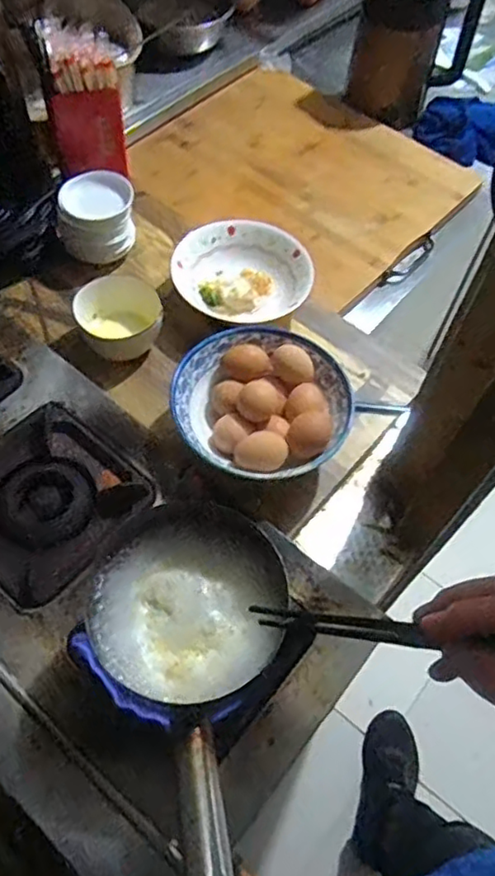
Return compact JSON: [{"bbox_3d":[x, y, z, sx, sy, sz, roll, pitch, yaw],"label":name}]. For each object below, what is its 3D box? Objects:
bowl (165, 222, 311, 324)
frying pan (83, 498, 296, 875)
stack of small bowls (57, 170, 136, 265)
[{"bbox_3d":[-0.007,-0.206,0.803,0.174,0.048,0.156,3,59,-2],"label":"bowl"},{"bbox_3d":[-0.034,0.198,0.460,0.169,0.051,0.383,-6,43,-7],"label":"frying pan"},{"bbox_3d":[-0.195,-0.288,0.814,0.097,0.071,0.093,-3,59,-5],"label":"stack of small bowls"}]

